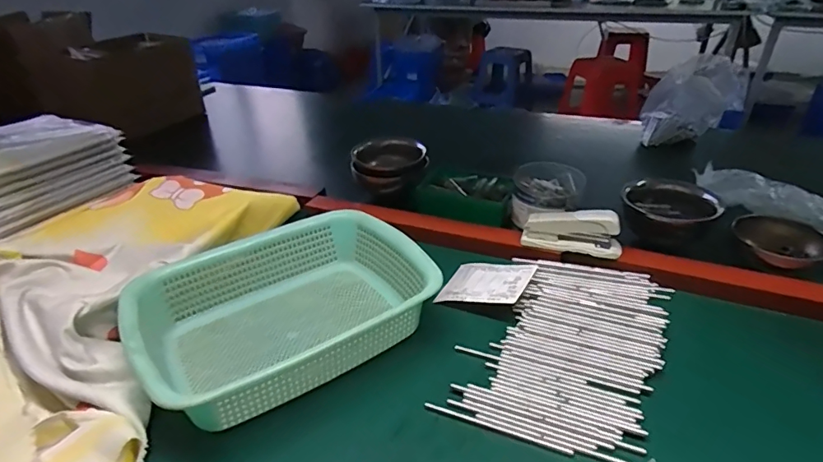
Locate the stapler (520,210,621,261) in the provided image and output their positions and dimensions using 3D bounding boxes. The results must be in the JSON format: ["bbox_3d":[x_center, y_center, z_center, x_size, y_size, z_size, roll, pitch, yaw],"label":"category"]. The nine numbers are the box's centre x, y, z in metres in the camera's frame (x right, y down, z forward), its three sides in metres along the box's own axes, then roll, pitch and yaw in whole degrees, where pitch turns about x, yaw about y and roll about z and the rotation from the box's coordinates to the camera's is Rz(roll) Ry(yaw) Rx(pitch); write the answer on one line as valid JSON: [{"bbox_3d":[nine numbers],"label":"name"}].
[{"bbox_3d":[0.210,-0.001,0.634,0.120,0.052,0.028,9,34,19],"label":"stapler"}]

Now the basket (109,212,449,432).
[{"bbox_3d":[-0.136,0.085,0.534,0.302,0.077,0.228,-25,38,-32],"label":"basket"}]

